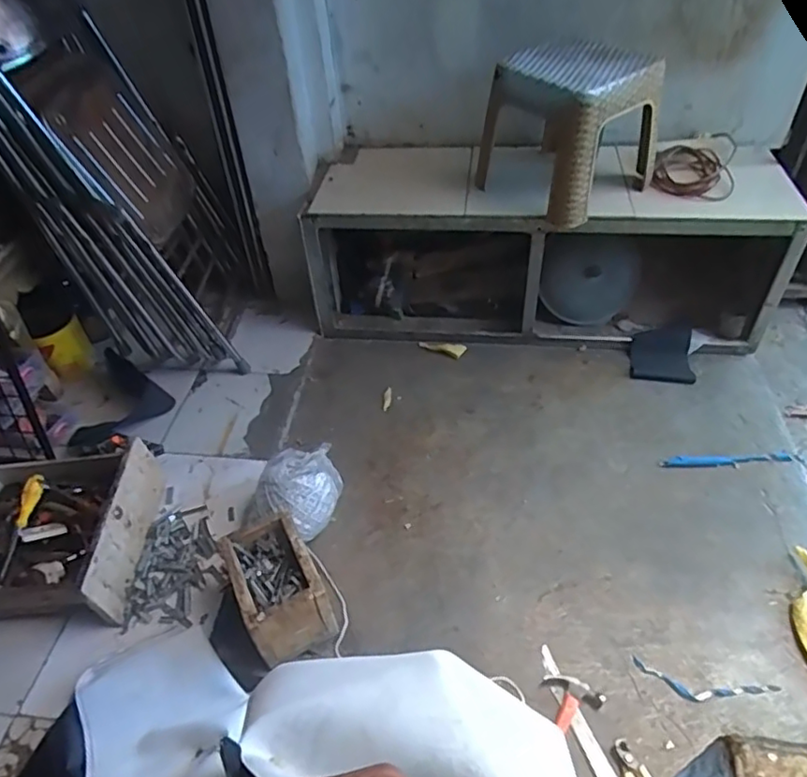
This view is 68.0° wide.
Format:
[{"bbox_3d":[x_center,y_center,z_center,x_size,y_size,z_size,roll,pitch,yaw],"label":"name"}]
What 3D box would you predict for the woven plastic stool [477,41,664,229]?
[{"bbox_3d":[0.405,-0.647,1.479,0.327,0.303,0.335,-28,49,-21],"label":"woven plastic stool"}]

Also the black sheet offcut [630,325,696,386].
[{"bbox_3d":[0.711,-0.093,1.651,0.160,0.022,0.176,5,60,13],"label":"black sheet offcut"}]

